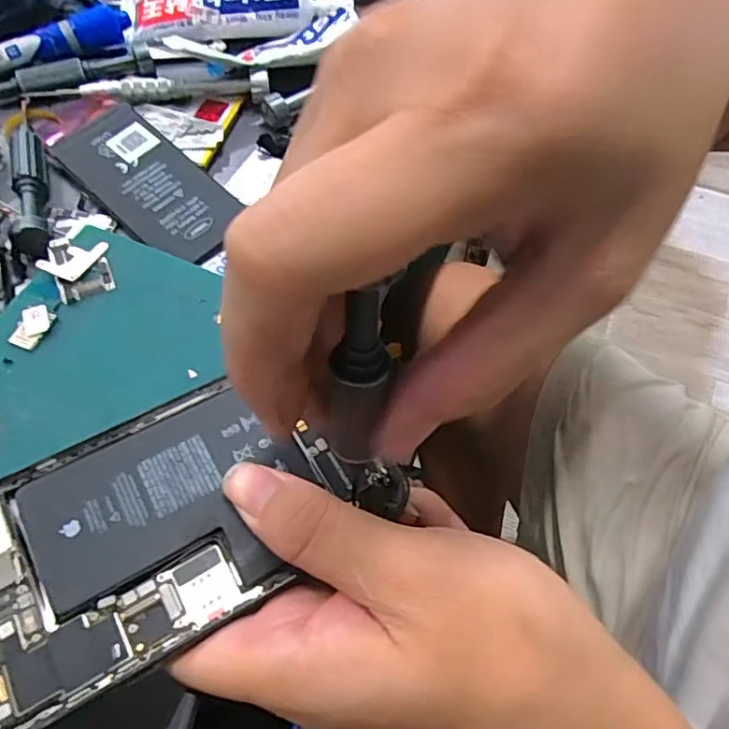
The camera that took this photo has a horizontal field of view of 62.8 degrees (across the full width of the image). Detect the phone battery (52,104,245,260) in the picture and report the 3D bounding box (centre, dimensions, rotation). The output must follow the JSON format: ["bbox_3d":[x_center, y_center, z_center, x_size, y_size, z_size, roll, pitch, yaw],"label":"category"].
[{"bbox_3d":[-0.108,-0.092,0.298,0.108,0.004,0.047,41,73,17],"label":"phone battery"}]

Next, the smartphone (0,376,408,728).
[{"bbox_3d":[-0.072,0.053,0.190,0.153,0.012,0.076,-29,62,-15],"label":"smartphone"}]

